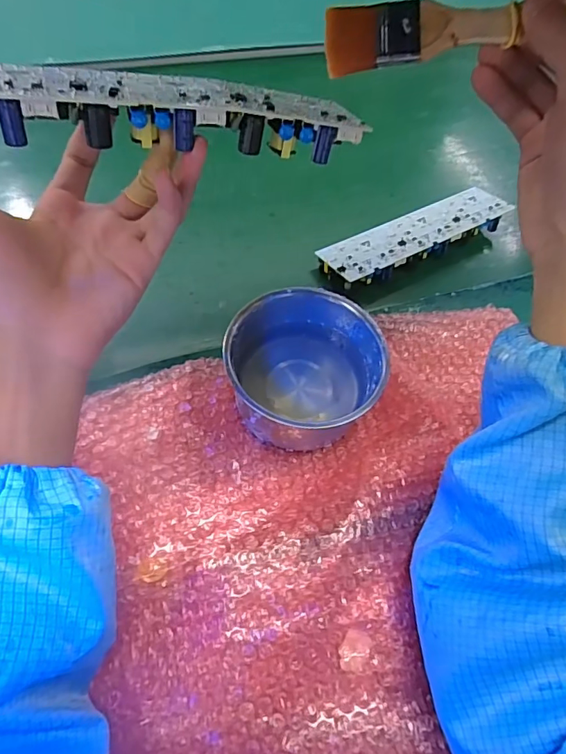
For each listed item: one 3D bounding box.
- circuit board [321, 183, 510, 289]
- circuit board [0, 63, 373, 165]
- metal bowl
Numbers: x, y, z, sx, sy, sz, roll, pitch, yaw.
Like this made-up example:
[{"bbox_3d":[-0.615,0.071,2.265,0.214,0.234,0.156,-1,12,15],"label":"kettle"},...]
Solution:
[{"bbox_3d":[0.150,-0.160,0.529,0.238,0.022,0.069,-25,62,-18],"label":"circuit board"},{"bbox_3d":[-0.072,-0.146,0.251,0.230,0.027,0.052,-5,57,-17],"label":"circuit board"},{"bbox_3d":[0.016,-0.004,0.387,0.117,0.075,0.113,2,61,-4],"label":"metal bowl"}]

